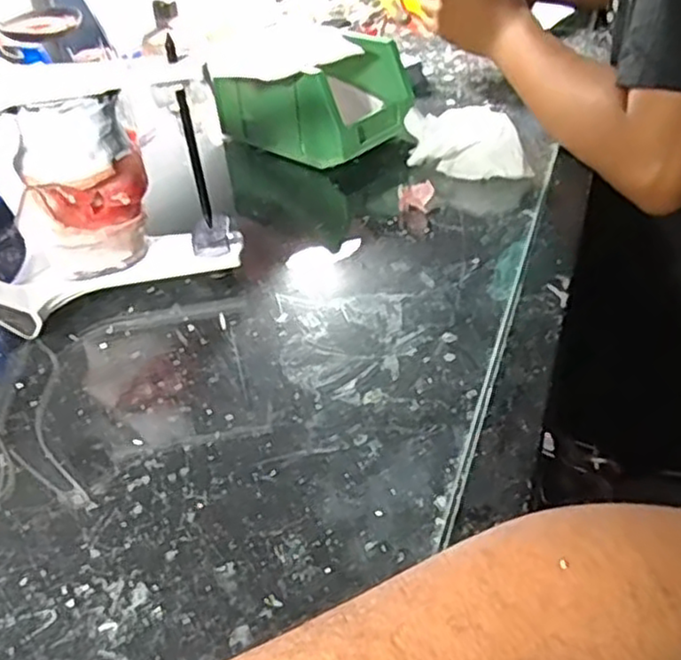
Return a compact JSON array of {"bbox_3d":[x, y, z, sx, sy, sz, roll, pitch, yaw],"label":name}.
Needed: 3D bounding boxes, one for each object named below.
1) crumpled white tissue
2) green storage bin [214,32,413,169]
[{"bbox_3d":[0.108,-0.158,0.596,0.110,0.042,0.048,19,44,28],"label":"crumpled white tissue"},{"bbox_3d":[-0.027,-0.214,0.650,0.164,0.078,0.097,24,47,33],"label":"green storage bin"}]

